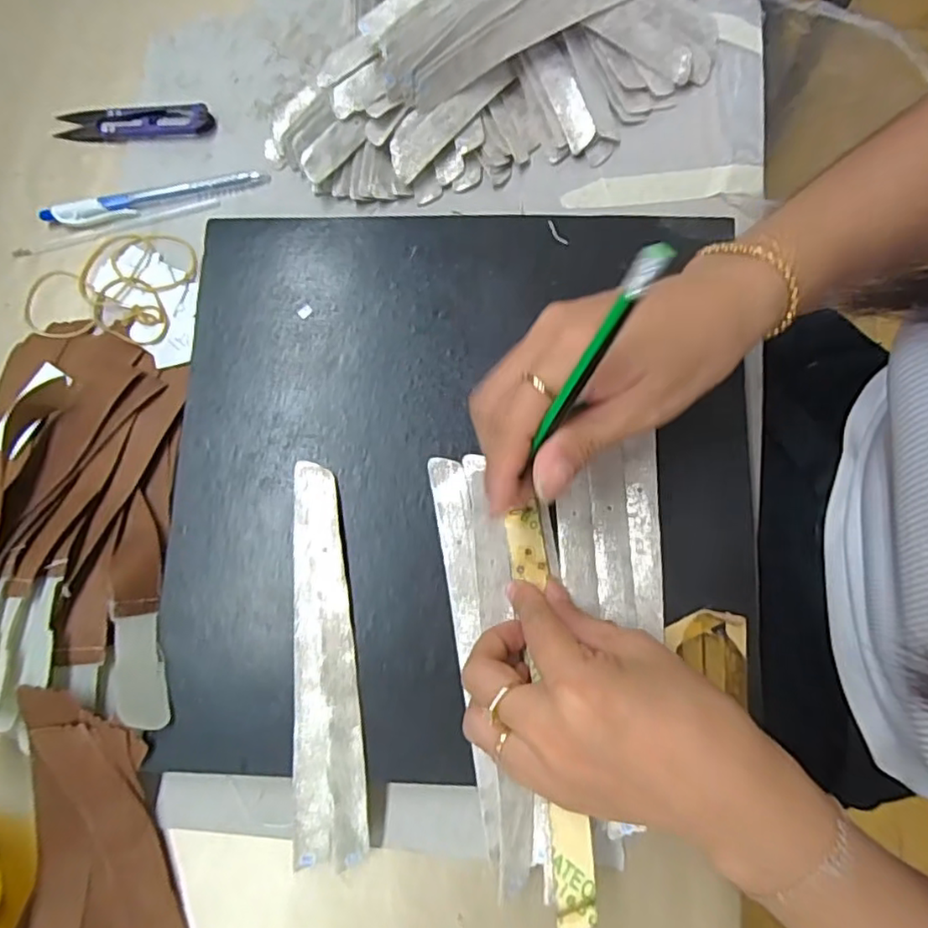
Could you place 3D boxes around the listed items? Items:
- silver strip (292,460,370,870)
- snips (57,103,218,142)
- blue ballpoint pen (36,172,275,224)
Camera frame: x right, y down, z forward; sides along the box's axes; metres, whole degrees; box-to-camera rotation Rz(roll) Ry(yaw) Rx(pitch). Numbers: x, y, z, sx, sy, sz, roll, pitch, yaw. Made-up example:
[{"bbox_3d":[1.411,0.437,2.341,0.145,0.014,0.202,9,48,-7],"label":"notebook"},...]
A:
[{"bbox_3d":[-0.069,0.098,0.307,0.034,0.006,0.194,-3,79,0],"label":"silver strip"},{"bbox_3d":[-0.209,-0.216,0.385,0.099,0.012,0.021,0,80,1],"label":"snips"},{"bbox_3d":[-0.189,-0.164,0.375,0.134,0.009,0.017,-13,80,-1],"label":"blue ballpoint pen"}]

